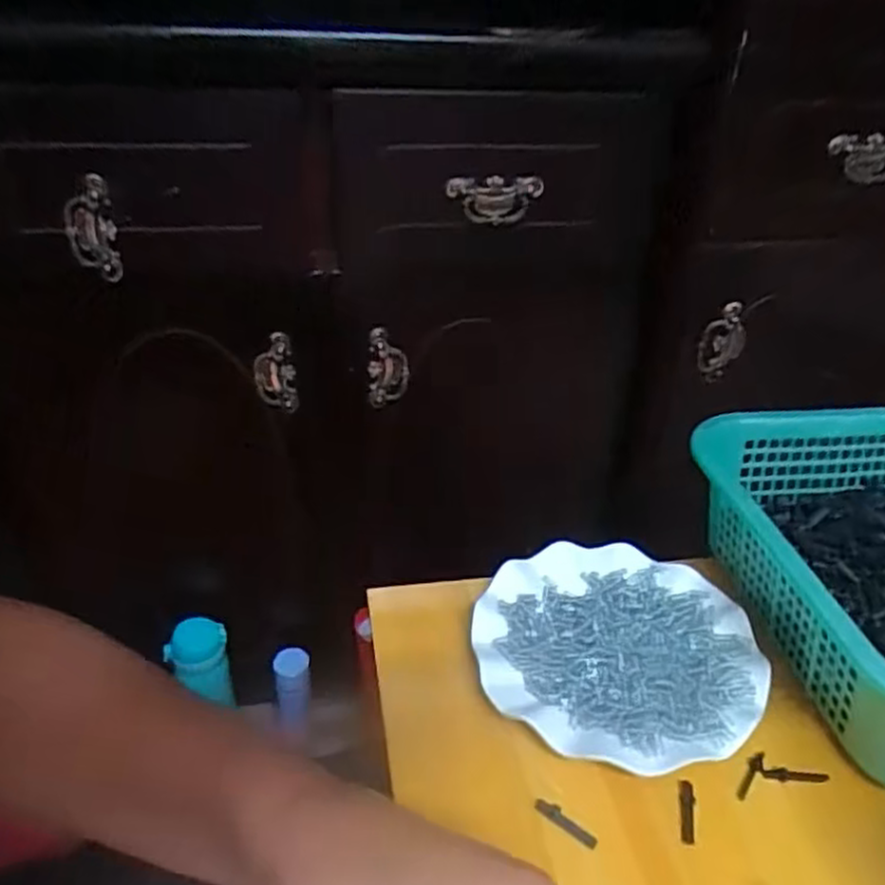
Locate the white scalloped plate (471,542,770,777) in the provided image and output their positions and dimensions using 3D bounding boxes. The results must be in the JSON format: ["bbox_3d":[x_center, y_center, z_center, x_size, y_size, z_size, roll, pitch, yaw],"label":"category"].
[{"bbox_3d":[0.114,0.136,0.496,0.178,0.021,0.172,2,33,-1],"label":"white scalloped plate"}]

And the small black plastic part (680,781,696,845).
[{"bbox_3d":[0.136,0.204,0.413,0.009,0.004,0.037,9,34,9],"label":"small black plastic part"}]

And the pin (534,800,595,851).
[{"bbox_3d":[0.067,0.207,0.405,0.037,0.004,0.008,24,38,28],"label":"pin"}]

